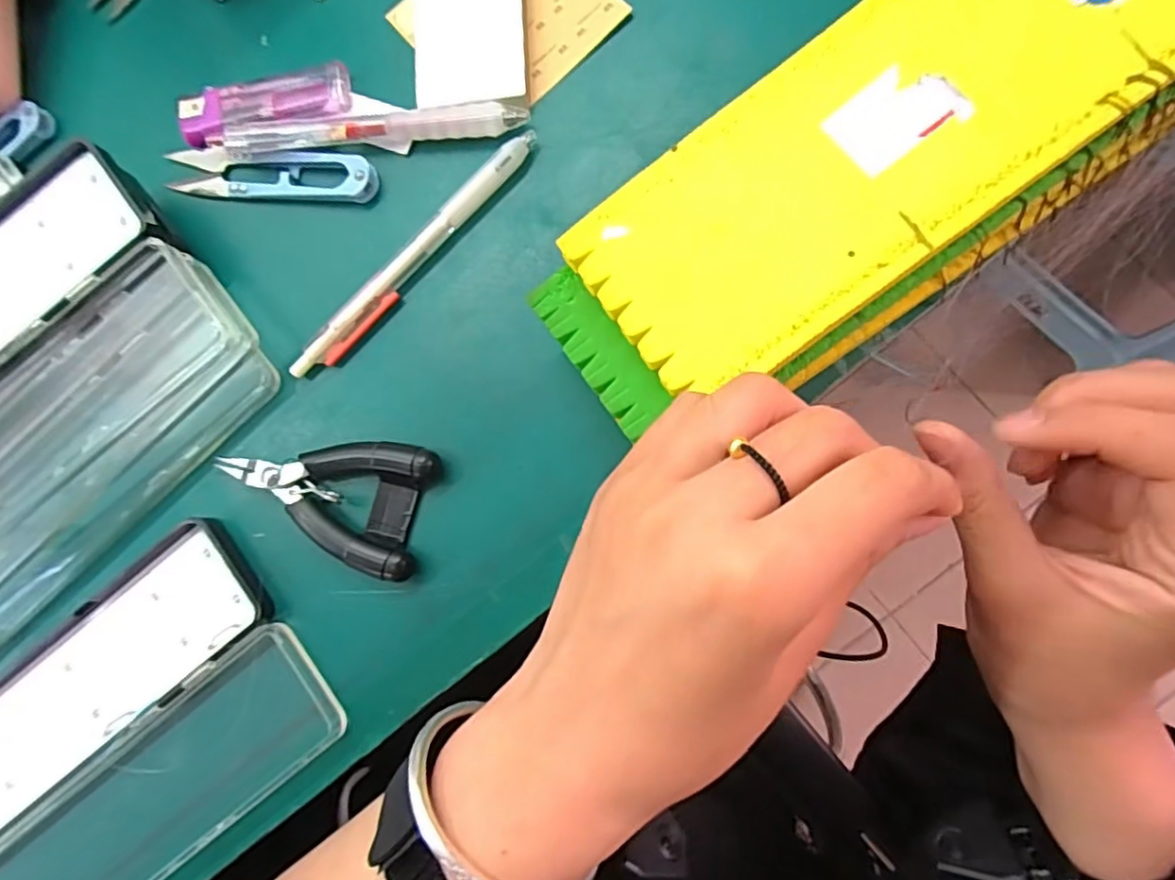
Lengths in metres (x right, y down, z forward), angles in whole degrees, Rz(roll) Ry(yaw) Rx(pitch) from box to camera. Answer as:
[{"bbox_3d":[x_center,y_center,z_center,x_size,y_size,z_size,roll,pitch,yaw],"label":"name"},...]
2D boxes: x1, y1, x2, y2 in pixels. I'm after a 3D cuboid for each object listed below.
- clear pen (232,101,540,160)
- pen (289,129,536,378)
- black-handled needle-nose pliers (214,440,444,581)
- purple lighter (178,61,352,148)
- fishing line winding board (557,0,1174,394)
[{"bbox_3d":[-0.093,-0.135,0.277,0.132,0.010,0.012,-2,85,7],"label":"clear pen"},{"bbox_3d":[-0.074,-0.078,0.273,0.012,0.010,0.139,44,91,9],"label":"pen"},{"bbox_3d":[-0.111,0.021,0.266,0.092,0.013,0.052,14,87,8],"label":"black-handled needle-nose pliers"},{"bbox_3d":[-0.146,-0.153,0.289,0.079,0.008,0.025,-12,84,6],"label":"purple lighter"},{"bbox_3d":[0.150,-0.138,0.200,0.336,0.010,0.078,-36,82,3],"label":"fishing line winding board"}]

